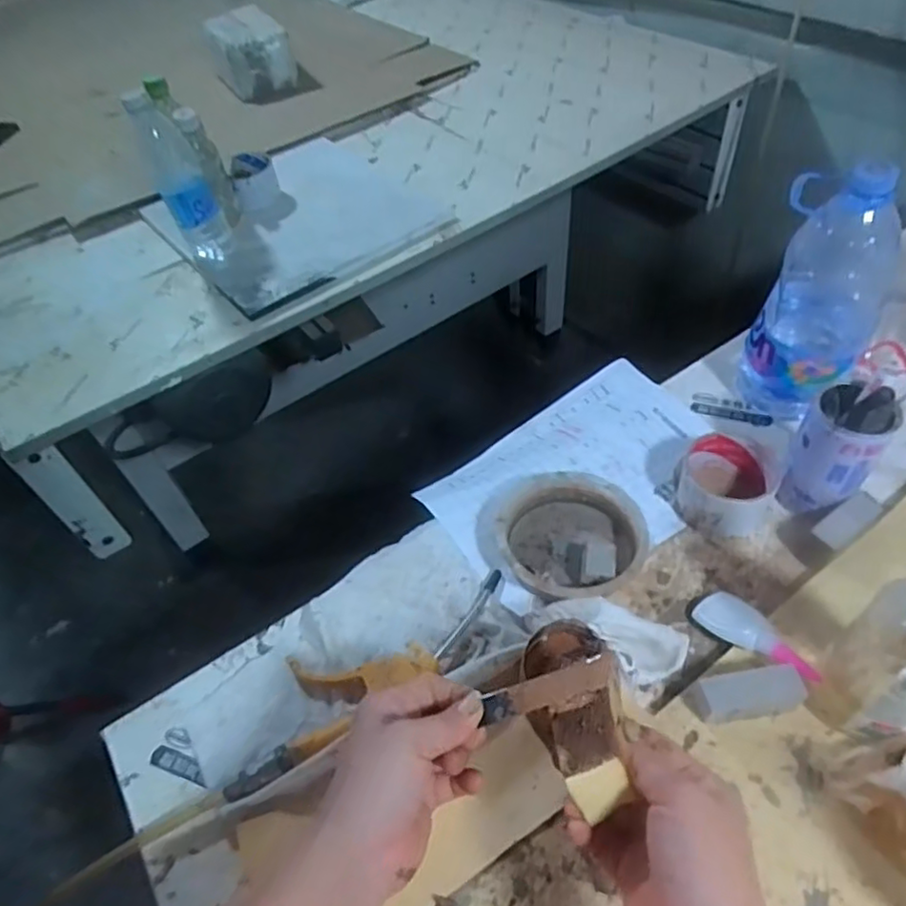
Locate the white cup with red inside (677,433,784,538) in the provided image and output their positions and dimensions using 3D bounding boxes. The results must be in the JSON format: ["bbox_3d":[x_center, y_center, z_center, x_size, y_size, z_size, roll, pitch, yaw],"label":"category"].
[{"bbox_3d":[0.250,0.032,0.597,0.082,0.050,0.082,-3,50,3],"label":"white cup with red inside"}]

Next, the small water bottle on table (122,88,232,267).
[{"bbox_3d":[-0.335,-0.335,0.811,0.057,0.201,0.055,-21,52,-12],"label":"small water bottle on table"}]

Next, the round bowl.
[{"bbox_3d":[0.098,0.074,0.583,0.140,0.039,0.121,16,54,18],"label":"round bowl"}]

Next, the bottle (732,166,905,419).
[{"bbox_3d":[0.349,-0.150,0.609,0.105,0.227,0.120,27,58,25],"label":"bottle"}]

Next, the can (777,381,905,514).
[{"bbox_3d":[0.327,-0.010,0.549,0.059,0.136,0.056,-3,50,3],"label":"can"}]

